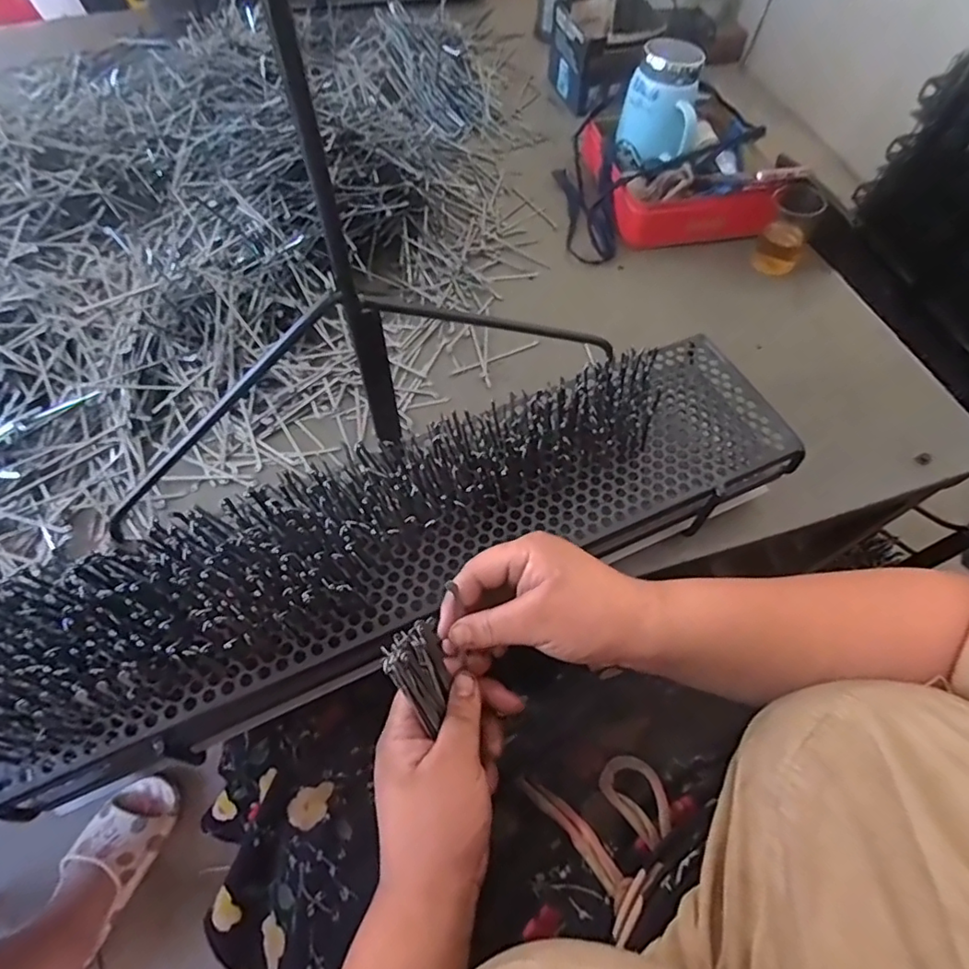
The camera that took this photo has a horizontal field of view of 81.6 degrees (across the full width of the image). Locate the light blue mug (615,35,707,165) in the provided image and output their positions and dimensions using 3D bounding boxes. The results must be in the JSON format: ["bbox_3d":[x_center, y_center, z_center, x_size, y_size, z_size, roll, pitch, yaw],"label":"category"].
[{"bbox_3d":[0.235,-0.502,0.736,0.099,0.110,0.081,17,61,7],"label":"light blue mug"}]

